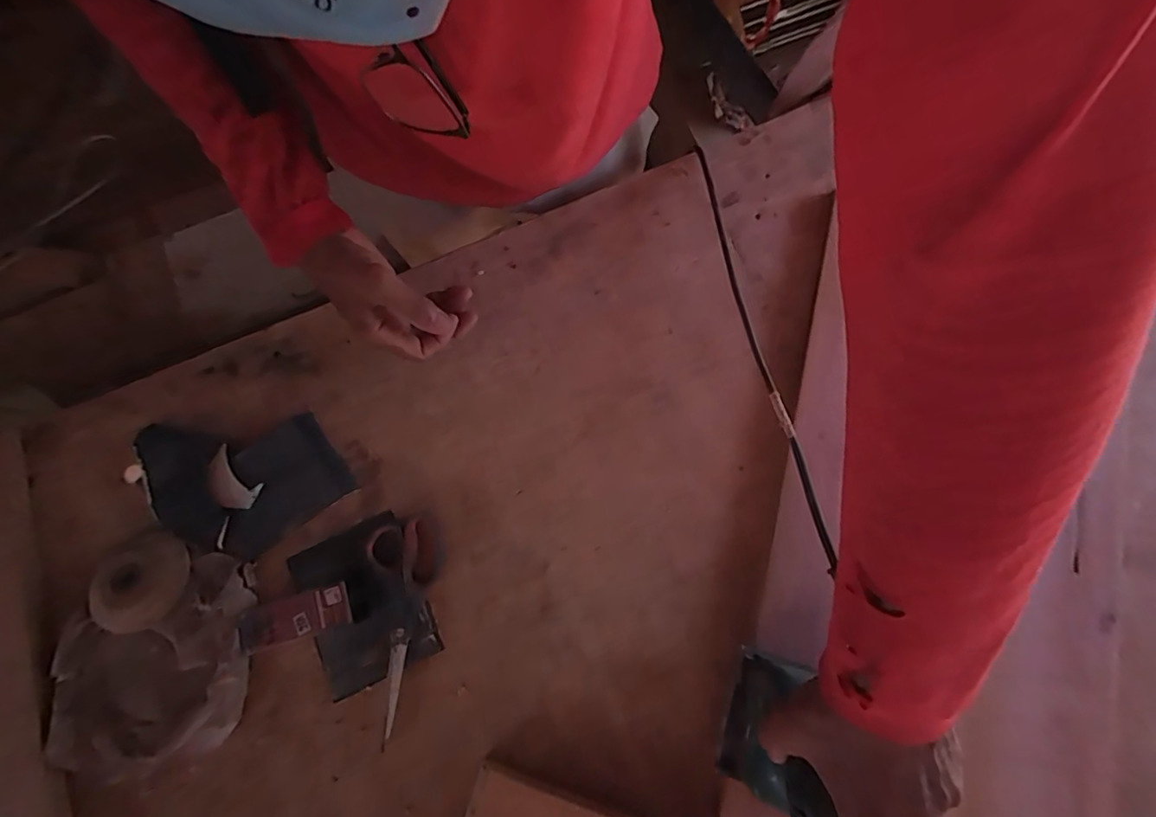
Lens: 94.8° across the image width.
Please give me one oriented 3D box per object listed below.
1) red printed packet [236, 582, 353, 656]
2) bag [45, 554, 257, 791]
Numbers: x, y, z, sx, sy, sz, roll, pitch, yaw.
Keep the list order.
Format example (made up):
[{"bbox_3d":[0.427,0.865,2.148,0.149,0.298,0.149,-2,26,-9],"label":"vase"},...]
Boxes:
[{"bbox_3d":[-0.256,0.188,0.481,0.104,0.025,0.038,-16,77,-3],"label":"red printed packet"},{"bbox_3d":[-0.369,0.236,0.466,0.183,0.039,0.154,-30,78,-6],"label":"bag"}]

